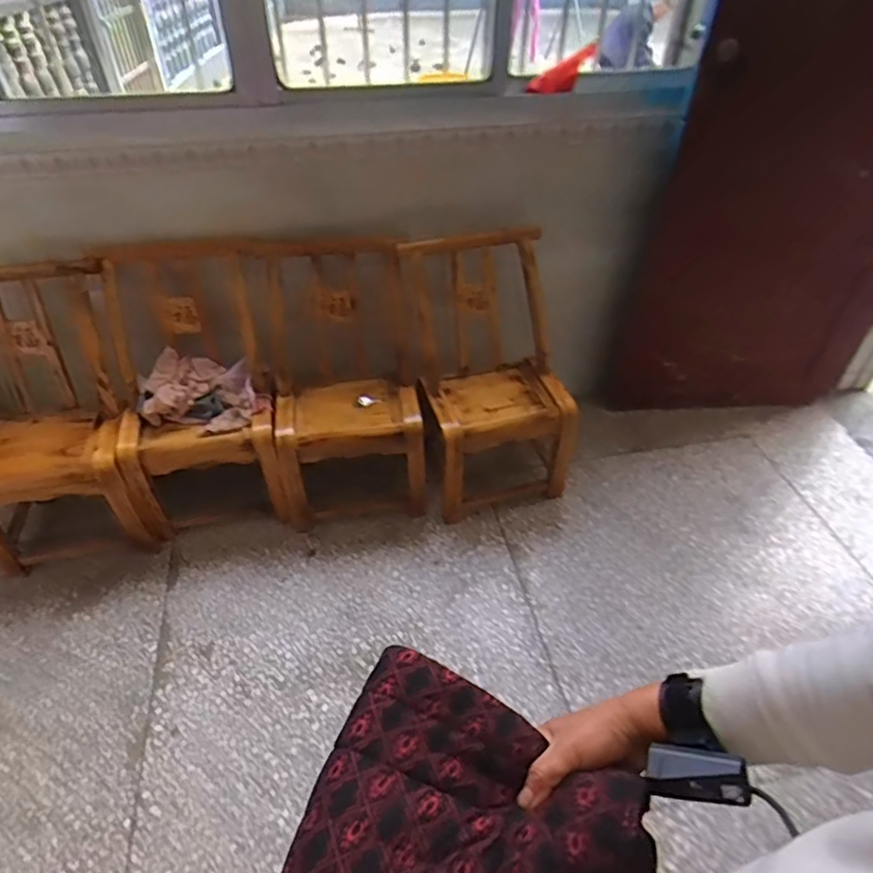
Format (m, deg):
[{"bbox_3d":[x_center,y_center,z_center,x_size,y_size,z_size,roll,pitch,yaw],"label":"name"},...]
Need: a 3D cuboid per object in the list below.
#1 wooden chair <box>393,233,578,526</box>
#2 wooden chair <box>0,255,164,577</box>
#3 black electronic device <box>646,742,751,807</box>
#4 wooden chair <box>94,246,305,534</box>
[{"bbox_3d":[0.166,-0.155,1.716,0.447,0.746,0.409,-9,45,-11],"label":"wooden chair"},{"bbox_3d":[-1.010,-0.037,1.556,0.451,0.737,0.448,-11,45,-12],"label":"wooden chair"},{"bbox_3d":[0.194,0.253,0.436,0.072,0.020,0.031,-15,35,31],"label":"black electronic device"},{"bbox_3d":[-0.644,-0.122,1.619,0.413,0.676,0.446,-7,44,-8],"label":"wooden chair"}]

